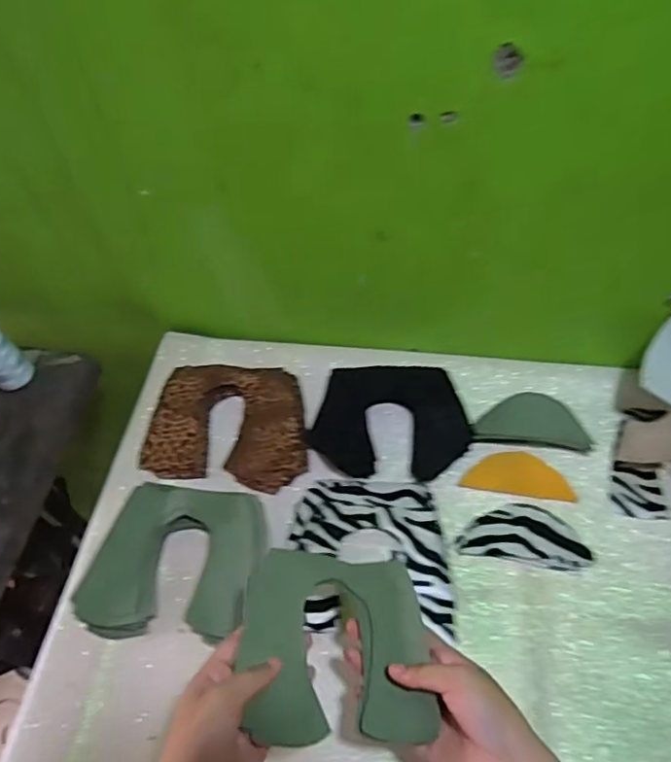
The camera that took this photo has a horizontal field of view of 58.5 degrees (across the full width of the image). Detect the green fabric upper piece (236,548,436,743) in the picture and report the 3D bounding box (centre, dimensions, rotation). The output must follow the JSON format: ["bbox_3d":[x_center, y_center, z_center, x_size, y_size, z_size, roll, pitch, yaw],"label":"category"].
[{"bbox_3d":[0.000,0.191,0.439,0.130,0.035,0.126,-3,59,2],"label":"green fabric upper piece"}]

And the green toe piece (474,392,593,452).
[{"bbox_3d":[0.205,0.037,0.624,0.112,0.009,0.061,4,56,7],"label":"green toe piece"}]

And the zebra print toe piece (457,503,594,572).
[{"bbox_3d":[0.179,0.145,0.567,0.114,0.007,0.055,8,56,10],"label":"zebra print toe piece"}]

